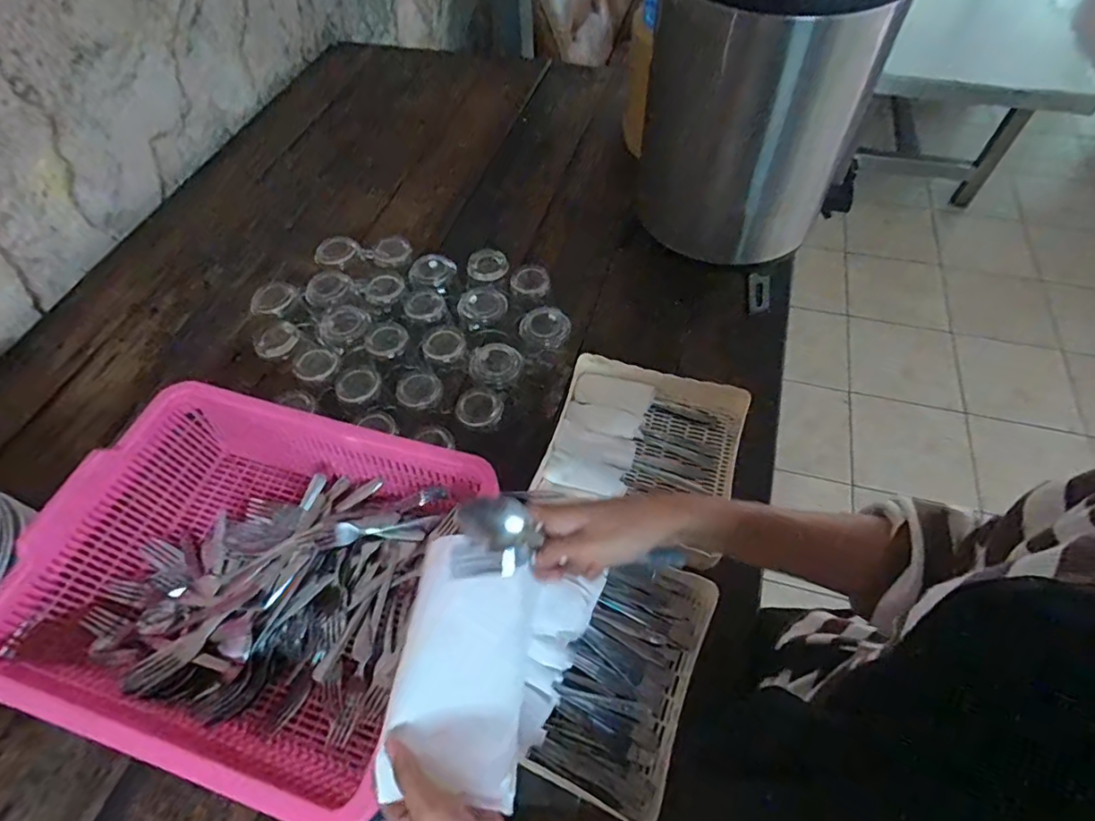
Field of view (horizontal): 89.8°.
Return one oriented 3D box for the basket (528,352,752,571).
[{"bbox_3d":[0.113,0.046,0.649,0.219,0.051,0.218,16,59,12],"label":"basket"}]

